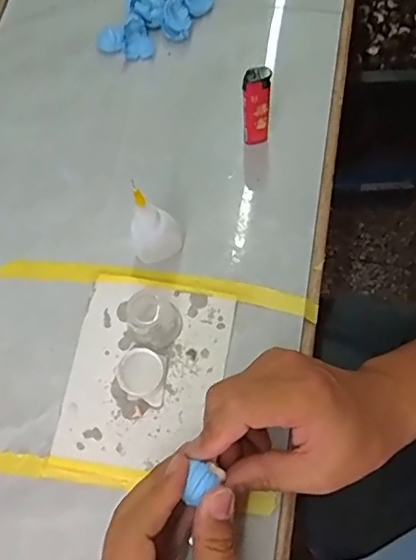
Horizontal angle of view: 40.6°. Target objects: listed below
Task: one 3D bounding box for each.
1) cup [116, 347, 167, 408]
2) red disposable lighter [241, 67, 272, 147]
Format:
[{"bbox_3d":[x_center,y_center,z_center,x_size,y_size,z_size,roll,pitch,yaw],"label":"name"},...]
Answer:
[{"bbox_3d":[-0.045,0.066,0.390,0.033,0.010,0.035,0,72,0],"label":"cup"},{"bbox_3d":[0.035,-0.127,0.421,0.019,0.083,0.016,-23,74,-7],"label":"red disposable lighter"}]

